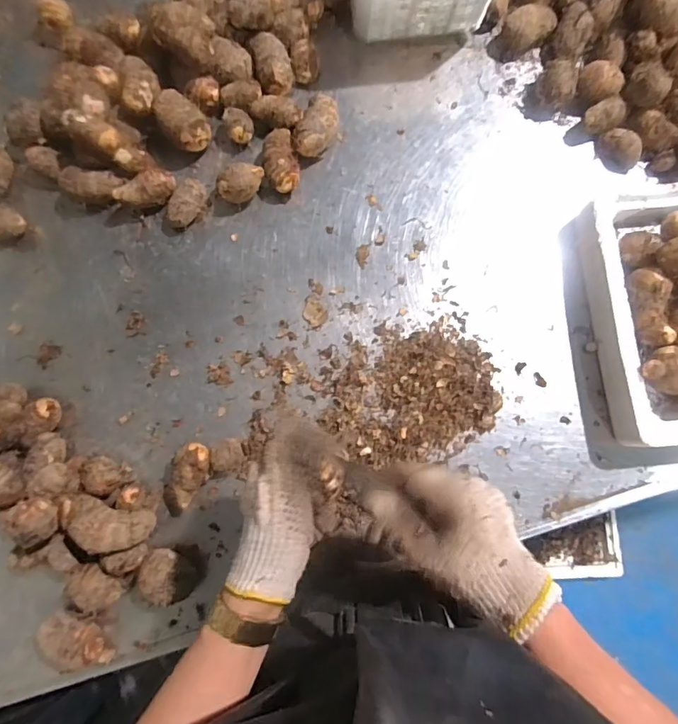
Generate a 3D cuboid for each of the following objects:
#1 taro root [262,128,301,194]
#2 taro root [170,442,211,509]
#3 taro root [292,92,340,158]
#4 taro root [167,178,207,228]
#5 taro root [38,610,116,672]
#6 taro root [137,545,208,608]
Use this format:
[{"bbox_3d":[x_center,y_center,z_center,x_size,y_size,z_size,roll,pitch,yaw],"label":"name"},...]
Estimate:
[{"bbox_3d":[-0.077,-0.264,0.583,0.043,0.044,0.089,-14,82,0],"label":"taro root"},{"bbox_3d":[-0.174,0.133,0.527,0.038,0.042,0.072,15,83,4],"label":"taro root"},{"bbox_3d":[-0.028,-0.307,0.584,0.049,0.044,0.086,26,83,5],"label":"taro root"},{"bbox_3d":[-0.198,-0.205,0.581,0.038,0.037,0.066,39,85,7],"label":"taro root"},{"bbox_3d":[-0.294,0.315,0.502,0.078,0.045,0.050,23,83,5],"label":"taro root"},{"bbox_3d":[-0.187,0.245,0.504,0.060,0.045,0.061,7,82,3],"label":"taro root"}]

